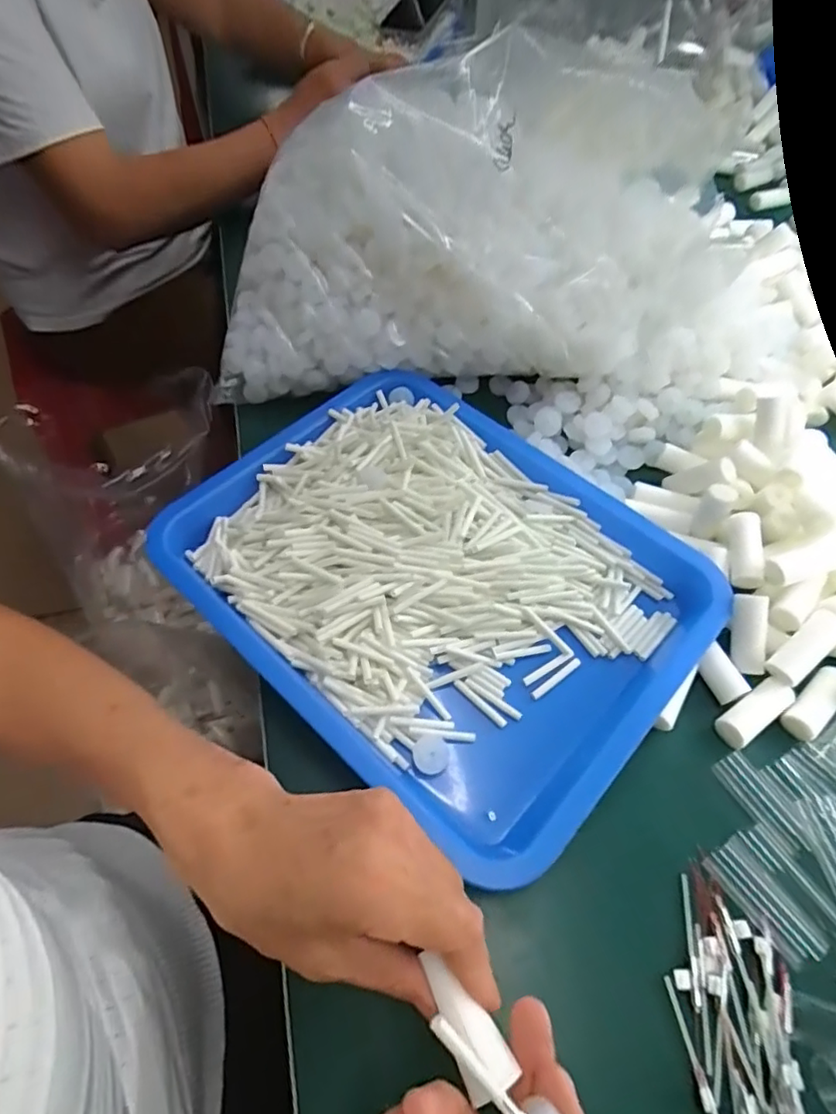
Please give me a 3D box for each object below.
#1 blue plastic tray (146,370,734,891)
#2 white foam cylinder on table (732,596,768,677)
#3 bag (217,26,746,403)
[{"bbox_3d":[0.014,0.011,0.409,0.327,0.040,0.265,38,64,22],"label":"blue plastic tray"},{"bbox_3d":[0.214,0.050,0.382,0.019,0.014,0.051,3,88,1],"label":"white foam cylinder on table"},{"bbox_3d":[0.052,-0.280,0.495,0.413,0.150,0.235,0,56,0],"label":"bag"}]

